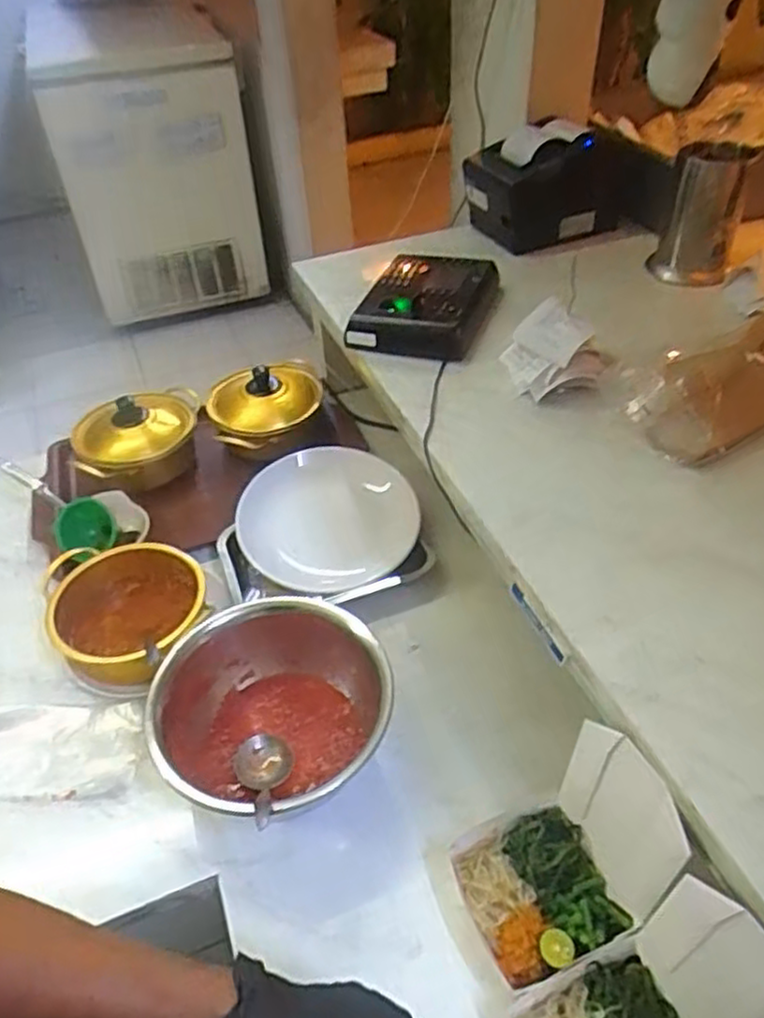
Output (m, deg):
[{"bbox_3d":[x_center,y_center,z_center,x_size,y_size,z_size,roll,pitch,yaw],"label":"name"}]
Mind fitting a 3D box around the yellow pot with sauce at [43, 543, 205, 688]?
[{"bbox_3d":[-0.297,0.127,0.846,0.179,0.080,0.185,-2,46,2],"label":"yellow pot with sauce"}]

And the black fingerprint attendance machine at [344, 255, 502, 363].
[{"bbox_3d":[0.066,-0.282,0.960,0.154,0.033,0.225,13,48,16],"label":"black fingerprint attendance machine"}]

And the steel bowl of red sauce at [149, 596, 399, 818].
[{"bbox_3d":[-0.107,0.208,0.735,0.234,0.092,0.222,-2,46,2],"label":"steel bowl of red sauce"}]

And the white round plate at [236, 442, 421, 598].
[{"bbox_3d":[-0.071,0.012,0.921,0.216,0.028,0.211,-6,66,13],"label":"white round plate"}]

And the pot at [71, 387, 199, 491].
[{"bbox_3d":[-0.365,-0.112,1.084,0.197,0.101,0.160,-20,48,-15],"label":"pot"}]

